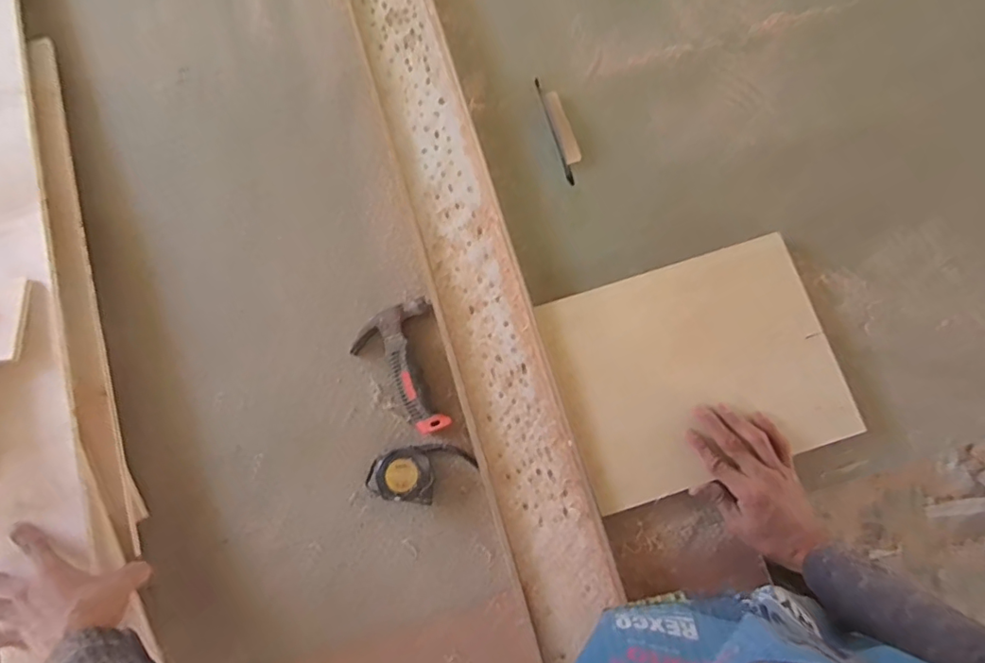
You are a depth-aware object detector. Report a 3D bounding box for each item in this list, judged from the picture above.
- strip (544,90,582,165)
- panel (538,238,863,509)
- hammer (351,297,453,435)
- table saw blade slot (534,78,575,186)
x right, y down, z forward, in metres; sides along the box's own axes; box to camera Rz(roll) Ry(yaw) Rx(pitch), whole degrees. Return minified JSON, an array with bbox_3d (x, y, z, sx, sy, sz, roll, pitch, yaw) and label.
[{"bbox_3d":[0.092,-0.269,0.700,0.020,0.012,0.103,-18,79,-2],"label":"strip"},{"bbox_3d":[0.234,0.041,0.615,0.306,0.023,0.243,-17,78,-2],"label":"panel"},{"bbox_3d":[-0.106,0.048,0.642,0.099,0.031,0.157,-17,79,-2],"label":"hammer"},{"bbox_3d":[0.080,-0.268,0.707,0.009,0.006,0.159,-17,78,-2],"label":"table saw blade slot"}]

